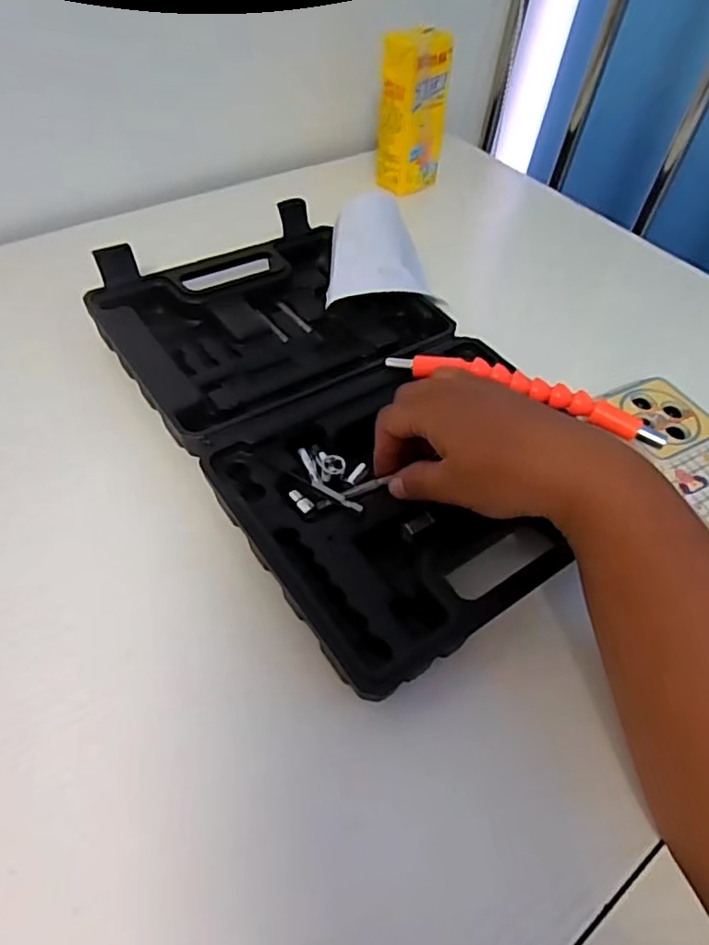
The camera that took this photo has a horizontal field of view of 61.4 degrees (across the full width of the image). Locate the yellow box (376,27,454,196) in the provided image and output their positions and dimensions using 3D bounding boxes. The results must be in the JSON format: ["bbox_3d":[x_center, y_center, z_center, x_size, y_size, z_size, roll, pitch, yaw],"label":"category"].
[{"bbox_3d":[0.055,-0.342,0.569,0.053,0.123,0.047,-30,59,-27],"label":"yellow box"}]

